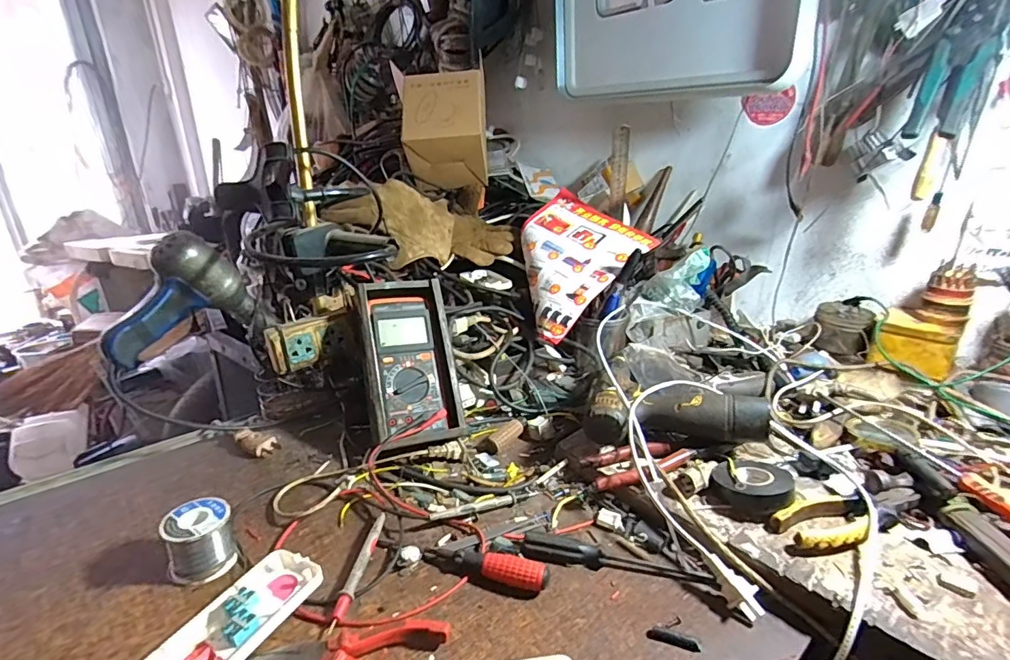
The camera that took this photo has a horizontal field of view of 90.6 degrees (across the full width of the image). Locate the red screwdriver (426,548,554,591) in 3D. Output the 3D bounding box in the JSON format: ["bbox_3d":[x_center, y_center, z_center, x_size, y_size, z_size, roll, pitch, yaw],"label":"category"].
[{"bbox_3d":[-0.017,0.207,0.441,0.112,0.021,0.020,8,24,19],"label":"red screwdriver"}]

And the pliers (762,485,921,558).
[{"bbox_3d":[0.323,0.172,0.473,0.160,0.020,0.058,-11,25,-25],"label":"pliers"}]

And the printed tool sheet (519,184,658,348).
[{"bbox_3d":[0.096,-0.123,0.834,0.274,0.030,0.231,-38,53,-22],"label":"printed tool sheet"}]

